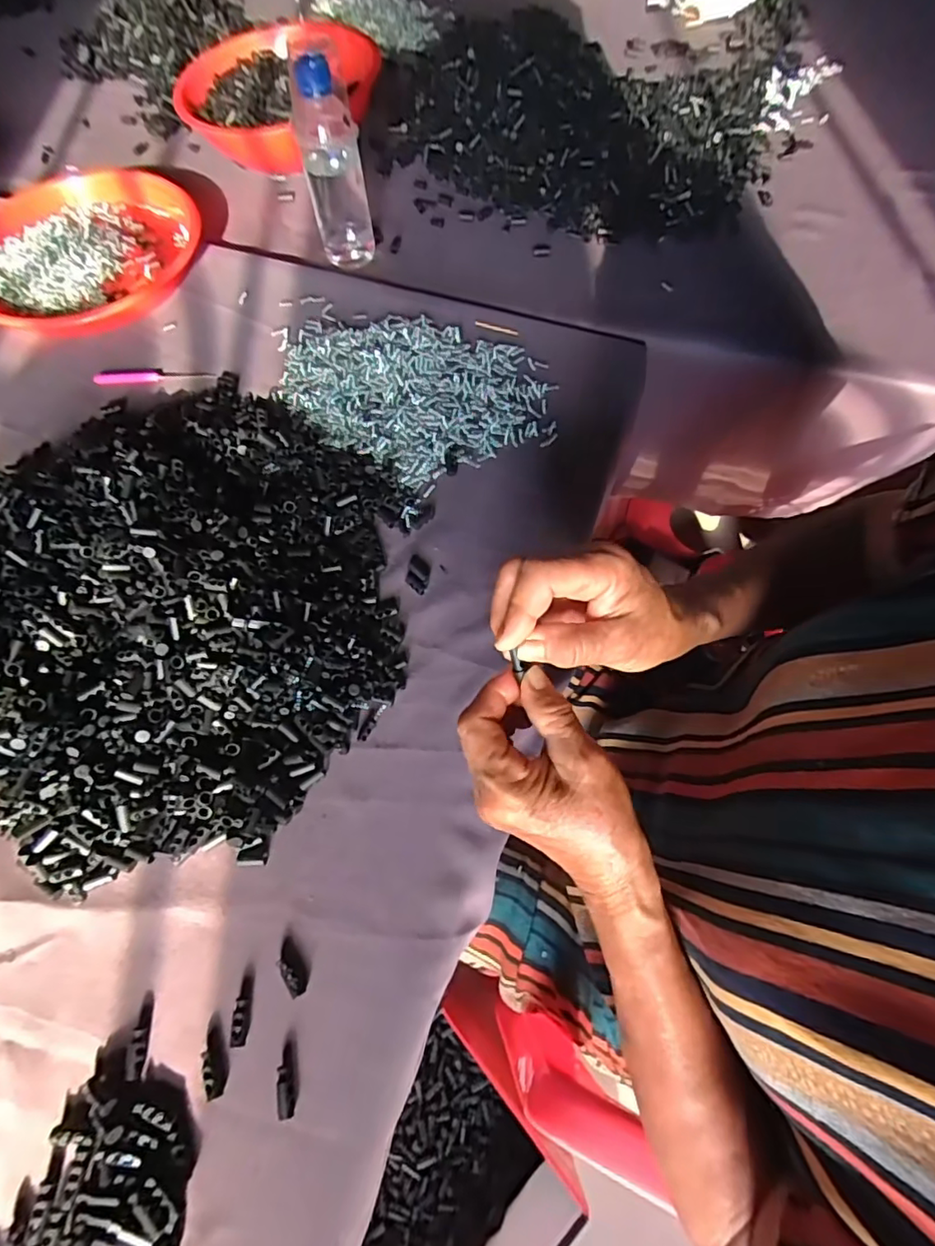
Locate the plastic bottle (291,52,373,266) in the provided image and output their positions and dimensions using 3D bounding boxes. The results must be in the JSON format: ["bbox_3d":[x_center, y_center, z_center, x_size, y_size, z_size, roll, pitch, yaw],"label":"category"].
[{"bbox_3d":[-0.136,-0.465,0.559,0.057,0.160,0.063,-10,65,-3],"label":"plastic bottle"}]

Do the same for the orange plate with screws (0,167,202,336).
[{"bbox_3d":[-0.421,-0.400,0.600,0.241,0.040,0.236,-1,65,1],"label":"orange plate with screws"}]

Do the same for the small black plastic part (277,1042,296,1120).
[{"bbox_3d":[-0.103,0.260,0.317,0.009,0.005,0.034,-8,65,-2],"label":"small black plastic part"}]

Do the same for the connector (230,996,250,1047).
[{"bbox_3d":[-0.133,0.234,0.329,0.010,0.005,0.023,1,65,2],"label":"connector"}]

